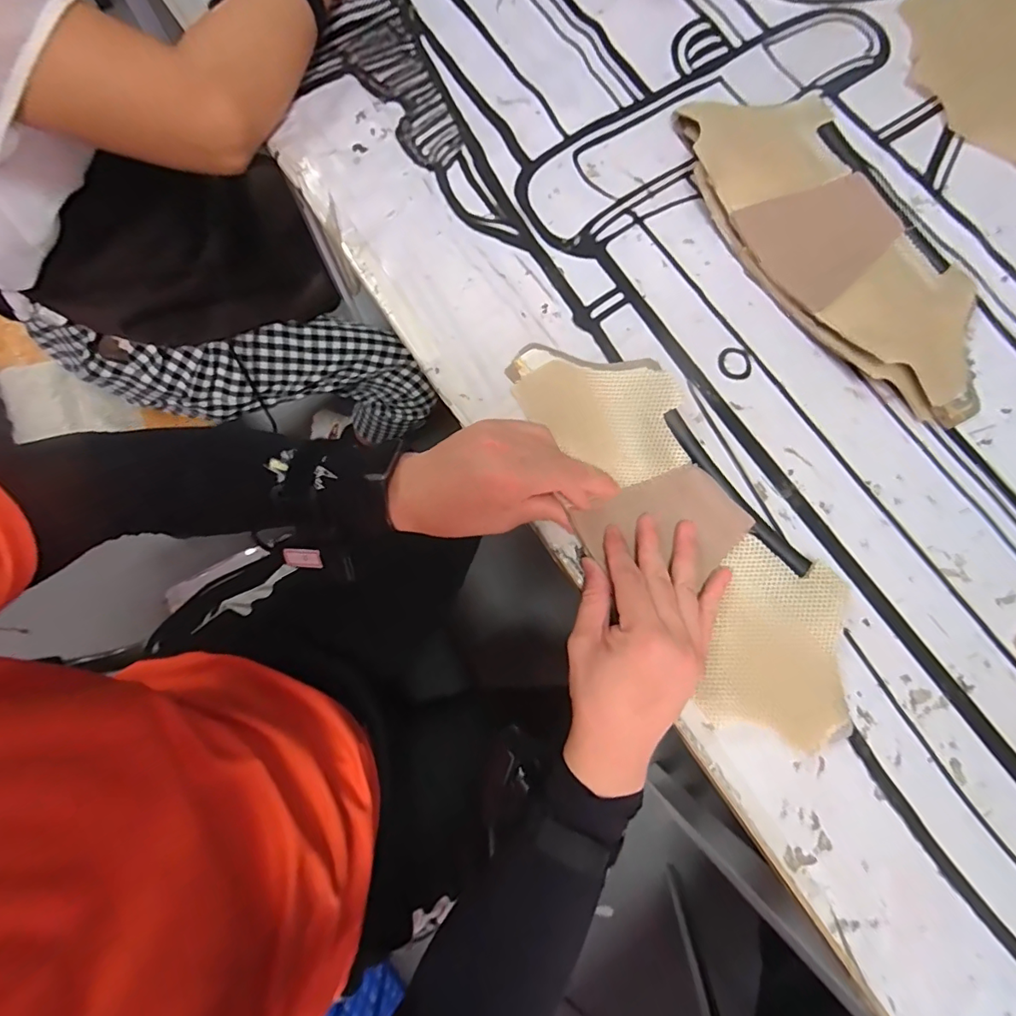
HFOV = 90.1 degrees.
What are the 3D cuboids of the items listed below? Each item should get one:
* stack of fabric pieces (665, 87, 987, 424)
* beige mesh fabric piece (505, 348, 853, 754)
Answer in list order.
[{"bbox_3d":[0.291,-0.236,0.451,0.144,0.040,0.370,-32,80,-6],"label":"stack of fabric pieces"},{"bbox_3d":[0.132,0.014,0.392,0.128,0.017,0.358,-34,83,0],"label":"beige mesh fabric piece"}]

